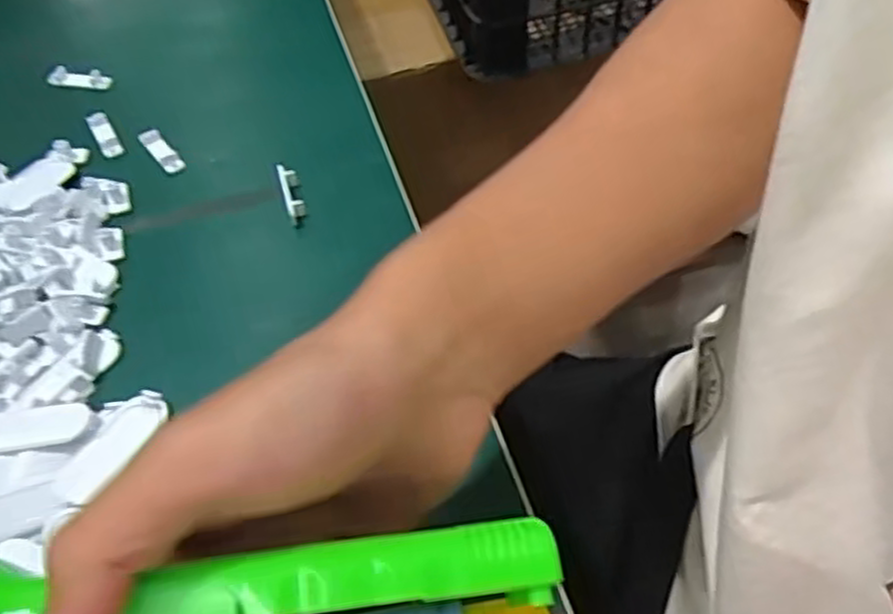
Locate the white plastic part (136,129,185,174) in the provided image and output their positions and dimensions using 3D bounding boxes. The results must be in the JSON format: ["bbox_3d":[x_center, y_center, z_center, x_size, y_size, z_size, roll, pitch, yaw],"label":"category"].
[{"bbox_3d":[-0.153,-0.084,0.409,0.011,0.004,0.036,-35,59,-18],"label":"white plastic part"}]

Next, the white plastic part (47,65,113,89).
[{"bbox_3d":[-0.214,-0.134,0.448,0.039,0.006,0.012,5,55,9],"label":"white plastic part"}]

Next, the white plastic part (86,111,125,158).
[{"bbox_3d":[-0.186,-0.095,0.417,0.011,0.004,0.034,-29,57,-15],"label":"white plastic part"}]

